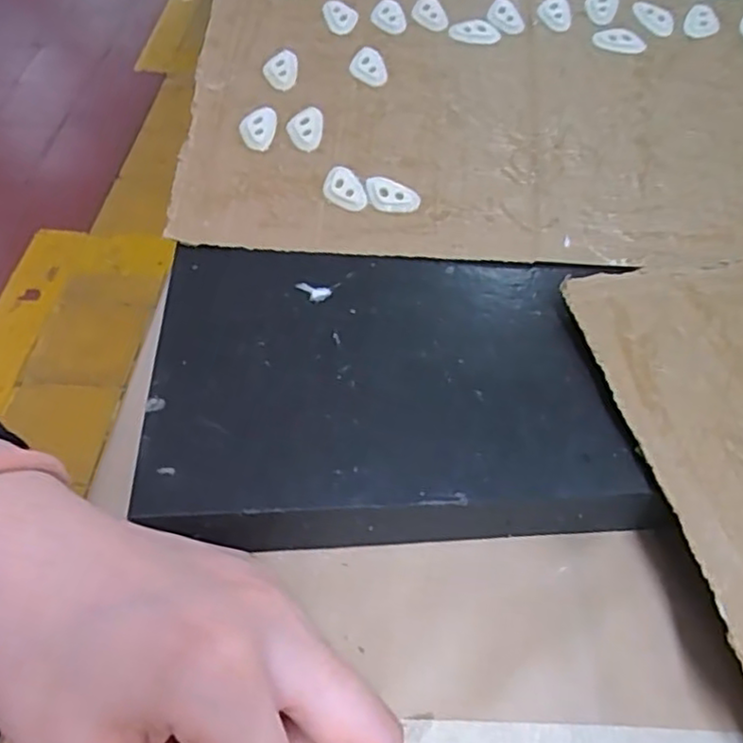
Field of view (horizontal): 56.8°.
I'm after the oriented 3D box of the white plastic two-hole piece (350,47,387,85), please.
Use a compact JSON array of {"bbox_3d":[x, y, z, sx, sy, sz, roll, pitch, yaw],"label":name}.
[{"bbox_3d":[-0.002,-0.155,0.351,0.017,0.007,0.024,-7,55,-4],"label":"white plastic two-hole piece"}]

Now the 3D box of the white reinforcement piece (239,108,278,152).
[{"bbox_3d":[-0.055,-0.118,0.333,0.017,0.004,0.023,14,77,6],"label":"white reinforcement piece"}]

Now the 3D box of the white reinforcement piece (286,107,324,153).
[{"bbox_3d":[-0.032,-0.118,0.333,0.017,0.004,0.023,15,78,2],"label":"white reinforcement piece"}]

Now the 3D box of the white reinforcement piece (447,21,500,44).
[{"bbox_3d":[0.053,-0.177,0.358,0.026,0.010,0.007,8,55,7],"label":"white reinforcement piece"}]

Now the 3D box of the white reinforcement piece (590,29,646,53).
[{"bbox_3d":[0.127,-0.170,0.353,0.026,0.008,0.008,13,56,10],"label":"white reinforcement piece"}]

